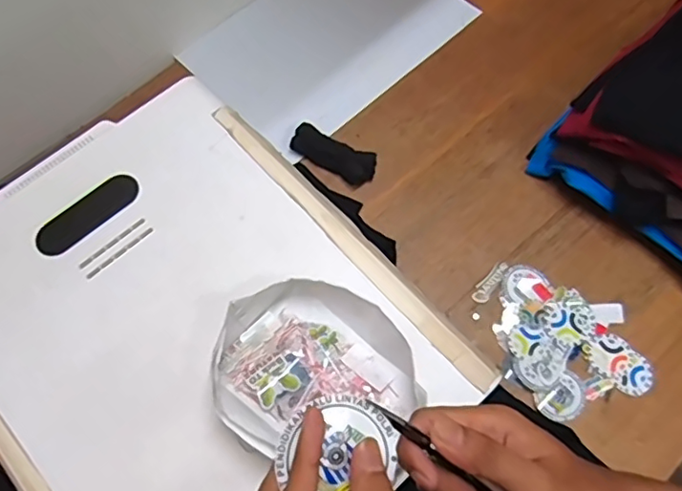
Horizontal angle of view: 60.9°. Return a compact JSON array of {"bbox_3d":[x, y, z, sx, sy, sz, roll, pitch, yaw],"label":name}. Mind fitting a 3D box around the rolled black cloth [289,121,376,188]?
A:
[{"bbox_3d":[-0.010,-0.132,0.826,0.127,0.024,0.045,30,69,13],"label":"rolled black cloth"}]

